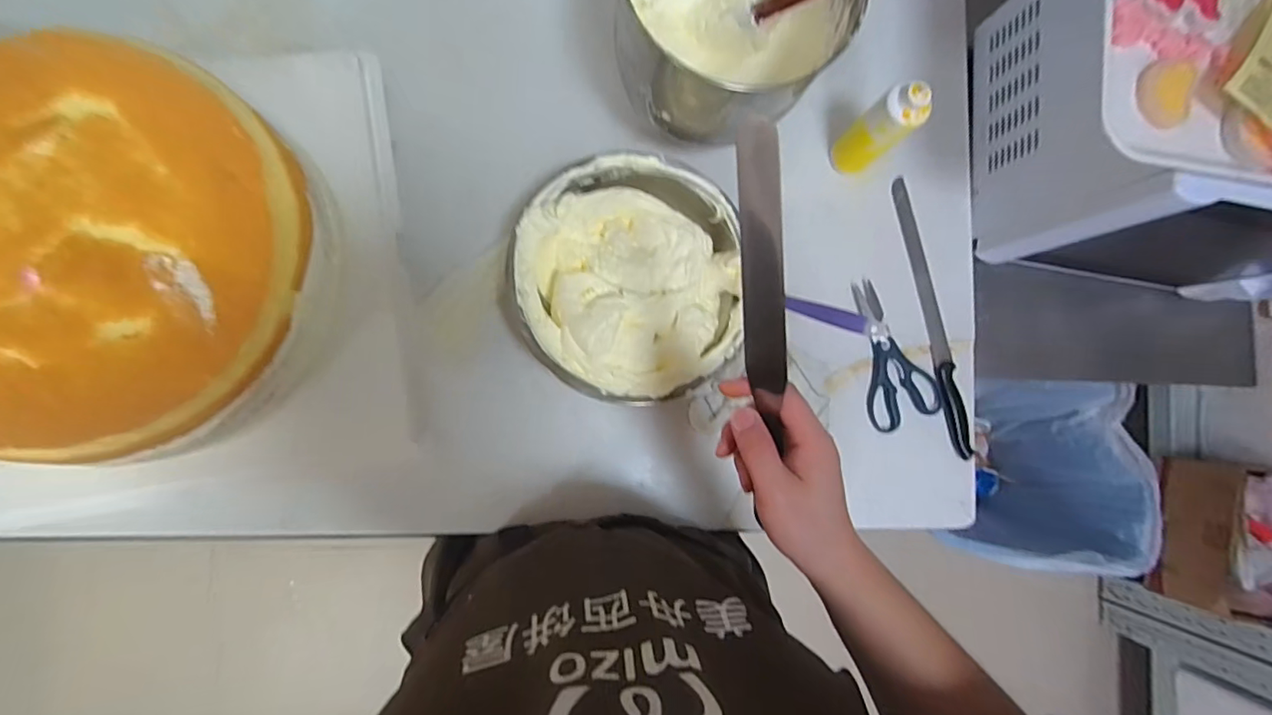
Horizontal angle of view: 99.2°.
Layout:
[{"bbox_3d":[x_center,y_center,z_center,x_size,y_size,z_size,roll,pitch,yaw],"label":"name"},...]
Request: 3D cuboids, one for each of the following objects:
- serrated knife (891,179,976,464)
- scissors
[{"bbox_3d":[0.385,-0.053,0.700,0.029,0.013,0.364,-11,88,-8],"label":"serrated knife"},{"bbox_3d":[0.336,-0.005,0.693,0.095,0.016,0.189,-8,88,-8],"label":"scissors"}]

